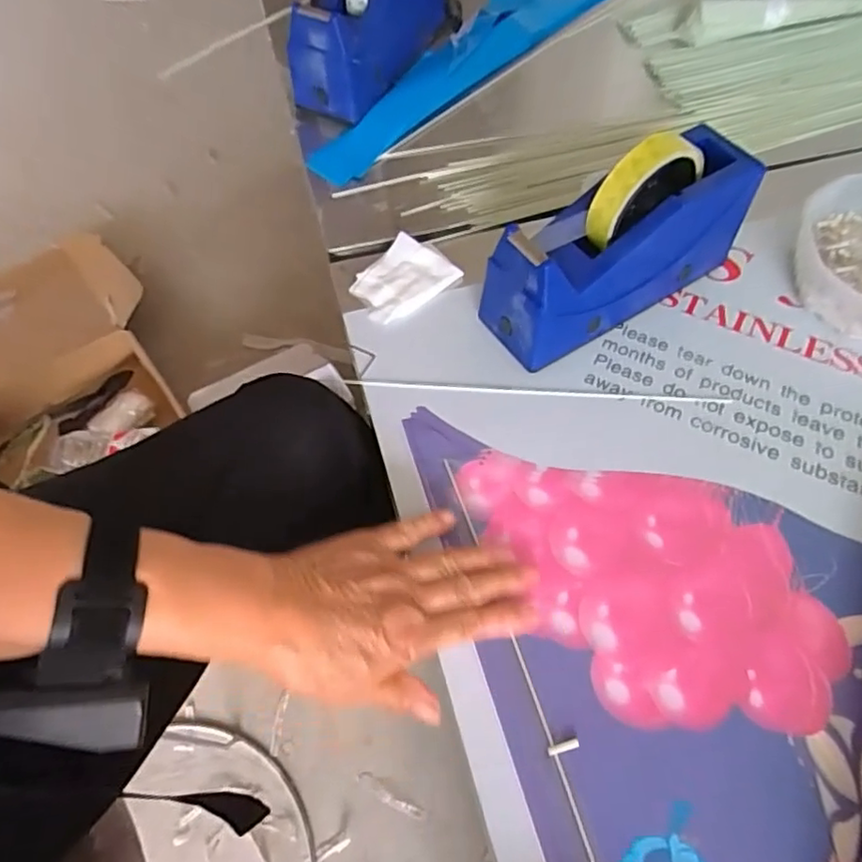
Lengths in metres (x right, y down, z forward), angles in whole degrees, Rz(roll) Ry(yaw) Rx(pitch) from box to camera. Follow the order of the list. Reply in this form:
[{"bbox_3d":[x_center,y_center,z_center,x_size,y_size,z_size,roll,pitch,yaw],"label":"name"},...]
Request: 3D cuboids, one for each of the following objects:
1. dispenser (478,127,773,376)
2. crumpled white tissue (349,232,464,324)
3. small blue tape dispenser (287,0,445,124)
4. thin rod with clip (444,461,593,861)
[{"bbox_3d":[0.139,-0.140,0.451,0.204,0.121,0.065,-29,64,-15],"label":"dispenser"},{"bbox_3d":[-0.025,-0.126,0.512,0.078,0.013,0.060,-35,66,-20],"label":"crumpled white tissue"},{"bbox_3d":[-0.055,-0.408,0.608,0.073,0.119,0.204,25,64,15],"label":"small blue tape dispenser"},{"bbox_3d":[0.069,0.172,0.344,0.020,0.008,0.363,-16,61,-6],"label":"thin rod with clip"}]

